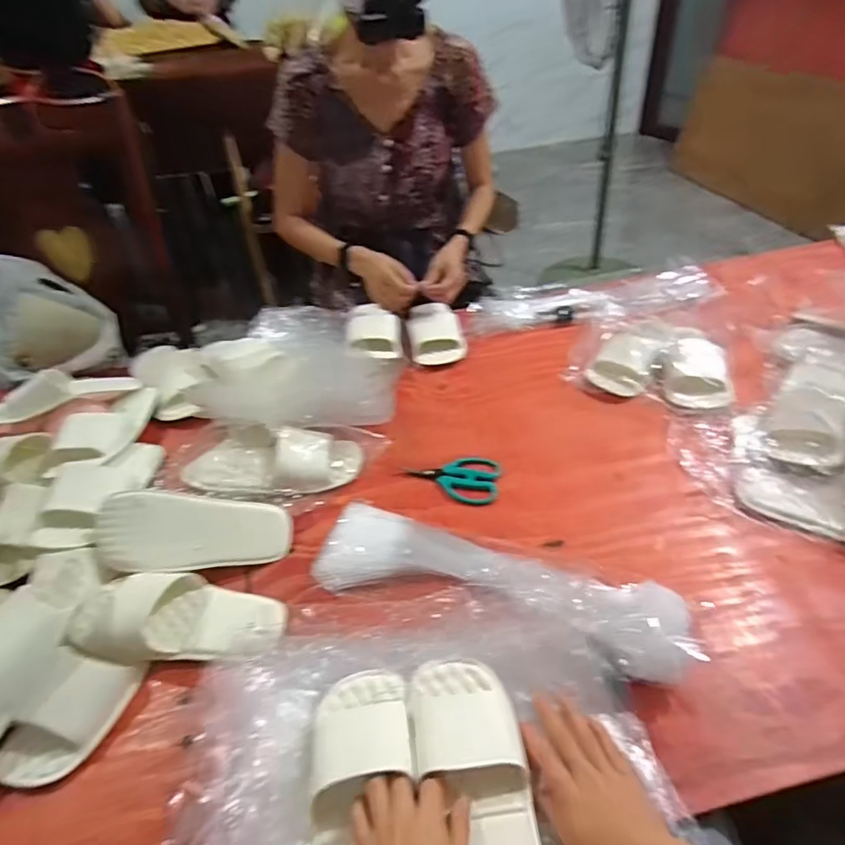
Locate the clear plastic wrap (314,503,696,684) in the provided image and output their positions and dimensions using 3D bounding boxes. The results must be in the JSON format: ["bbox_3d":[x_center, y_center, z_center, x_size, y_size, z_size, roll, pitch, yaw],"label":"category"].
[{"bbox_3d":[0.075,0.189,0.623,0.429,0.060,0.125,14,47,20],"label":"clear plastic wrap"}]

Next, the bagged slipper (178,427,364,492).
[{"bbox_3d":[-0.228,0.062,0.798,0.266,0.061,0.109,-5,43,1],"label":"bagged slipper"}]

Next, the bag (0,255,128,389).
[{"bbox_3d":[-0.744,-0.188,1.038,0.248,0.181,0.245,-28,46,-23],"label":"bag"}]

